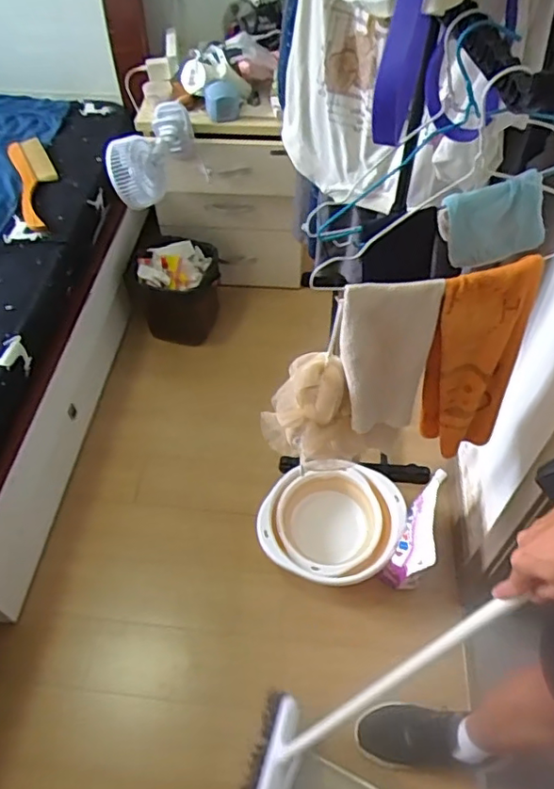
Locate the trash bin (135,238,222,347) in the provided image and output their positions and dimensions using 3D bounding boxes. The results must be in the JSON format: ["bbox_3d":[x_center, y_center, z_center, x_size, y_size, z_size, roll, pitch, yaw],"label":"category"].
[{"bbox_3d":[-0.287,-0.325,1.747,0.240,0.237,0.215,-9,53,-8],"label":"trash bin"}]

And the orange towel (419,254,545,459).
[{"bbox_3d":[0.287,-0.034,0.859,0.149,0.369,0.039,-9,53,-8],"label":"orange towel"}]

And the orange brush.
[{"bbox_3d":[-0.635,-0.566,1.533,0.105,0.054,0.372,-18,54,-14],"label":"orange brush"}]

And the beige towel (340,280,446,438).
[{"bbox_3d":[0.149,-0.047,0.808,0.125,0.236,0.060,-8,53,-7],"label":"beige towel"}]

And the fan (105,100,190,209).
[{"bbox_3d":[-0.303,-0.591,1.416,0.110,0.135,0.299,21,70,15],"label":"fan"}]

